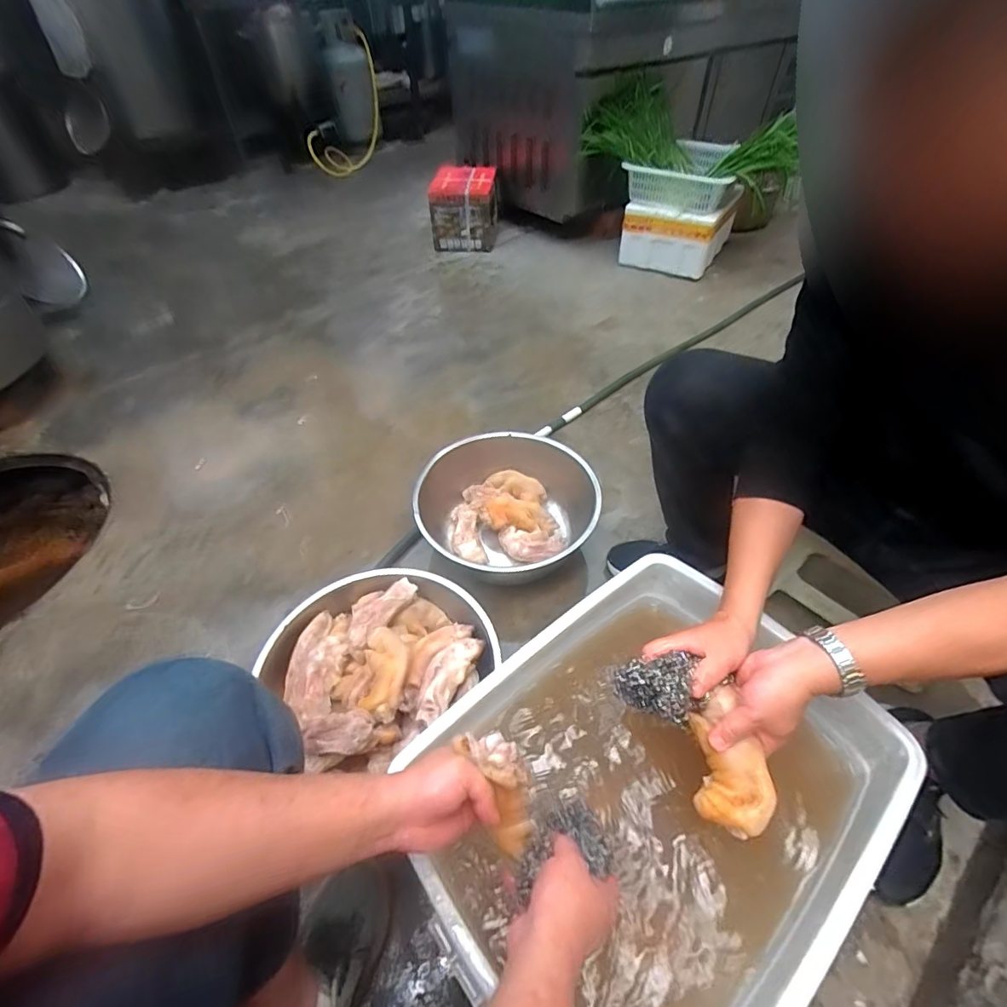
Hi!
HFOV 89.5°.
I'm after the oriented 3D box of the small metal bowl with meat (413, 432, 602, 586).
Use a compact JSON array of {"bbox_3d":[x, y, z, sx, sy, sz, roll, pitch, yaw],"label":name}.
[{"bbox_3d":[0.009,0.018,1.109,0.383,0.133,0.371,0,48,0],"label":"small metal bowl with meat"}]

